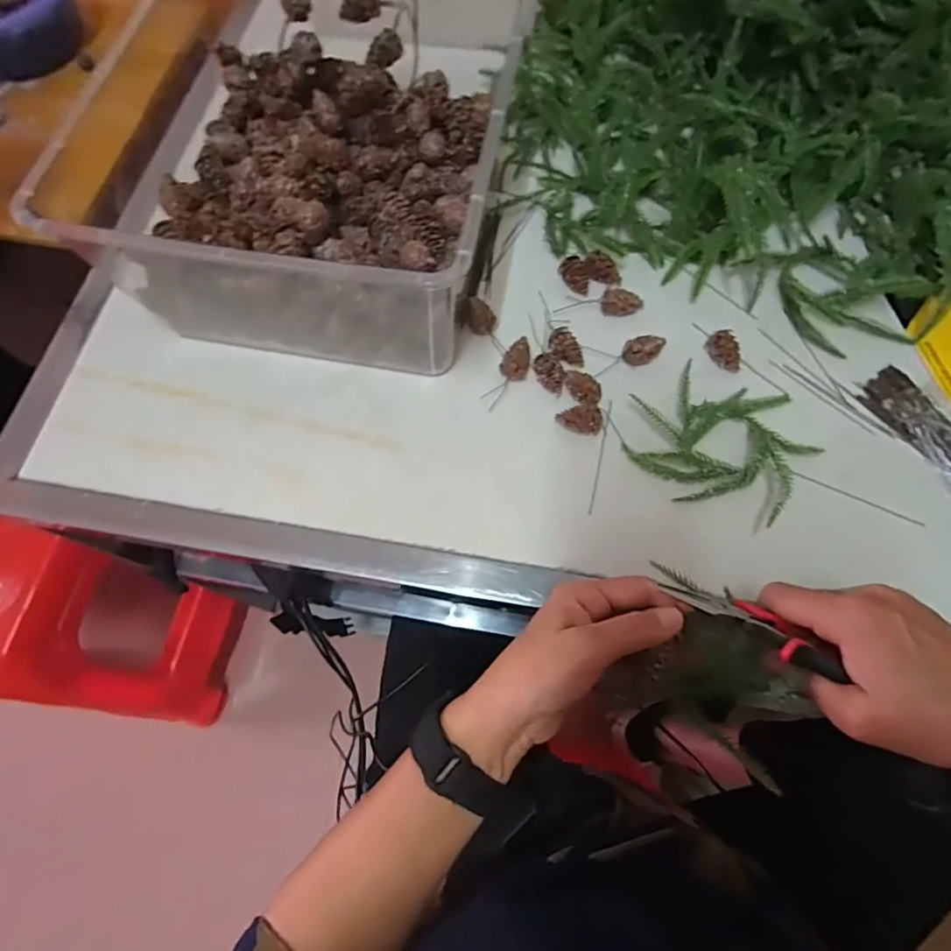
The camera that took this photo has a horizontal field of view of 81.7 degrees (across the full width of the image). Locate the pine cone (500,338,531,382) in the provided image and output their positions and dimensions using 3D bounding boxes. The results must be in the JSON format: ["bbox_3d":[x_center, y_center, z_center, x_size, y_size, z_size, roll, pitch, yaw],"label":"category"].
[{"bbox_3d":[0.034,-0.098,0.459,0.023,0.016,0.037,8,76,-2],"label":"pine cone"}]

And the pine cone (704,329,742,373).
[{"bbox_3d":[0.210,-0.105,0.457,0.021,0.022,0.035,-29,71,-9],"label":"pine cone"}]

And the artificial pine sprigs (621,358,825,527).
[{"bbox_3d":[0.189,-0.029,0.425,0.131,0.028,0.109,11,70,6],"label":"artificial pine sprigs"}]

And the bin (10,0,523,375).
[{"bbox_3d":[-0.130,-0.234,0.448,0.301,0.145,0.276,9,70,5],"label":"bin"}]

